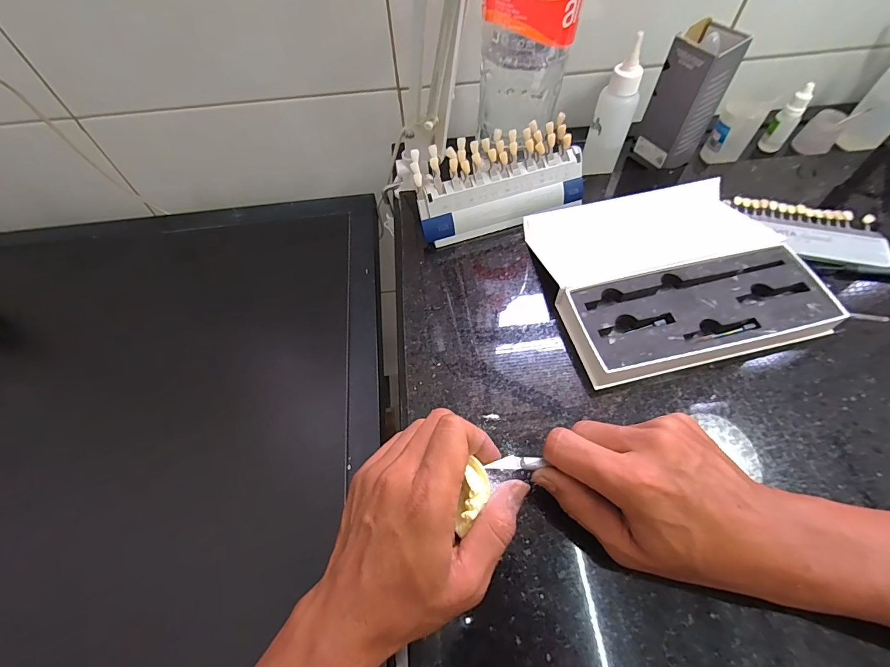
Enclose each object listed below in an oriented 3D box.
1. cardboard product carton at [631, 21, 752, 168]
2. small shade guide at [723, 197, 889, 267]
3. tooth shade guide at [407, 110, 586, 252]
[{"bbox_3d":[0.264,-0.256,0.448,0.057,0.133,0.055,-29,62,-12],"label":"cardboard product carton"},{"bbox_3d":[0.360,-0.102,0.401,0.128,0.010,0.066,10,61,10],"label":"small shade guide"},{"bbox_3d":[0.056,-0.151,0.404,0.172,0.080,0.043,-18,60,-7],"label":"tooth shade guide"}]

